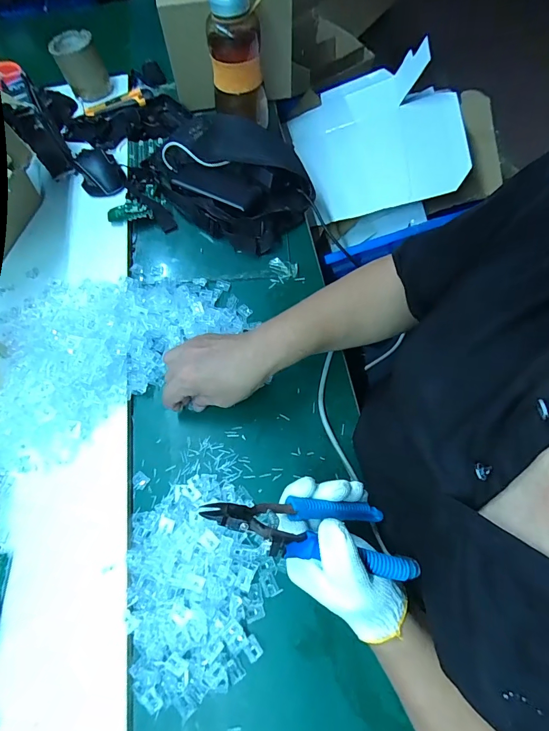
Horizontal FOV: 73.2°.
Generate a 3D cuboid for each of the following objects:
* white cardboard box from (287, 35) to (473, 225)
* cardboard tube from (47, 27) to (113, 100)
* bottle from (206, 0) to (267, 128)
[{"bbox_3d":[0.216,-0.469,0.789,0.324,0.066,0.271,-12,100,20],"label":"white cardboard box"},{"bbox_3d":[-0.382,-0.598,0.727,0.081,0.085,0.085,-33,67,-12],"label":"cardboard tube"},{"bbox_3d":[-0.060,-0.508,0.586,0.086,0.202,0.075,-11,64,-1],"label":"bottle"}]

